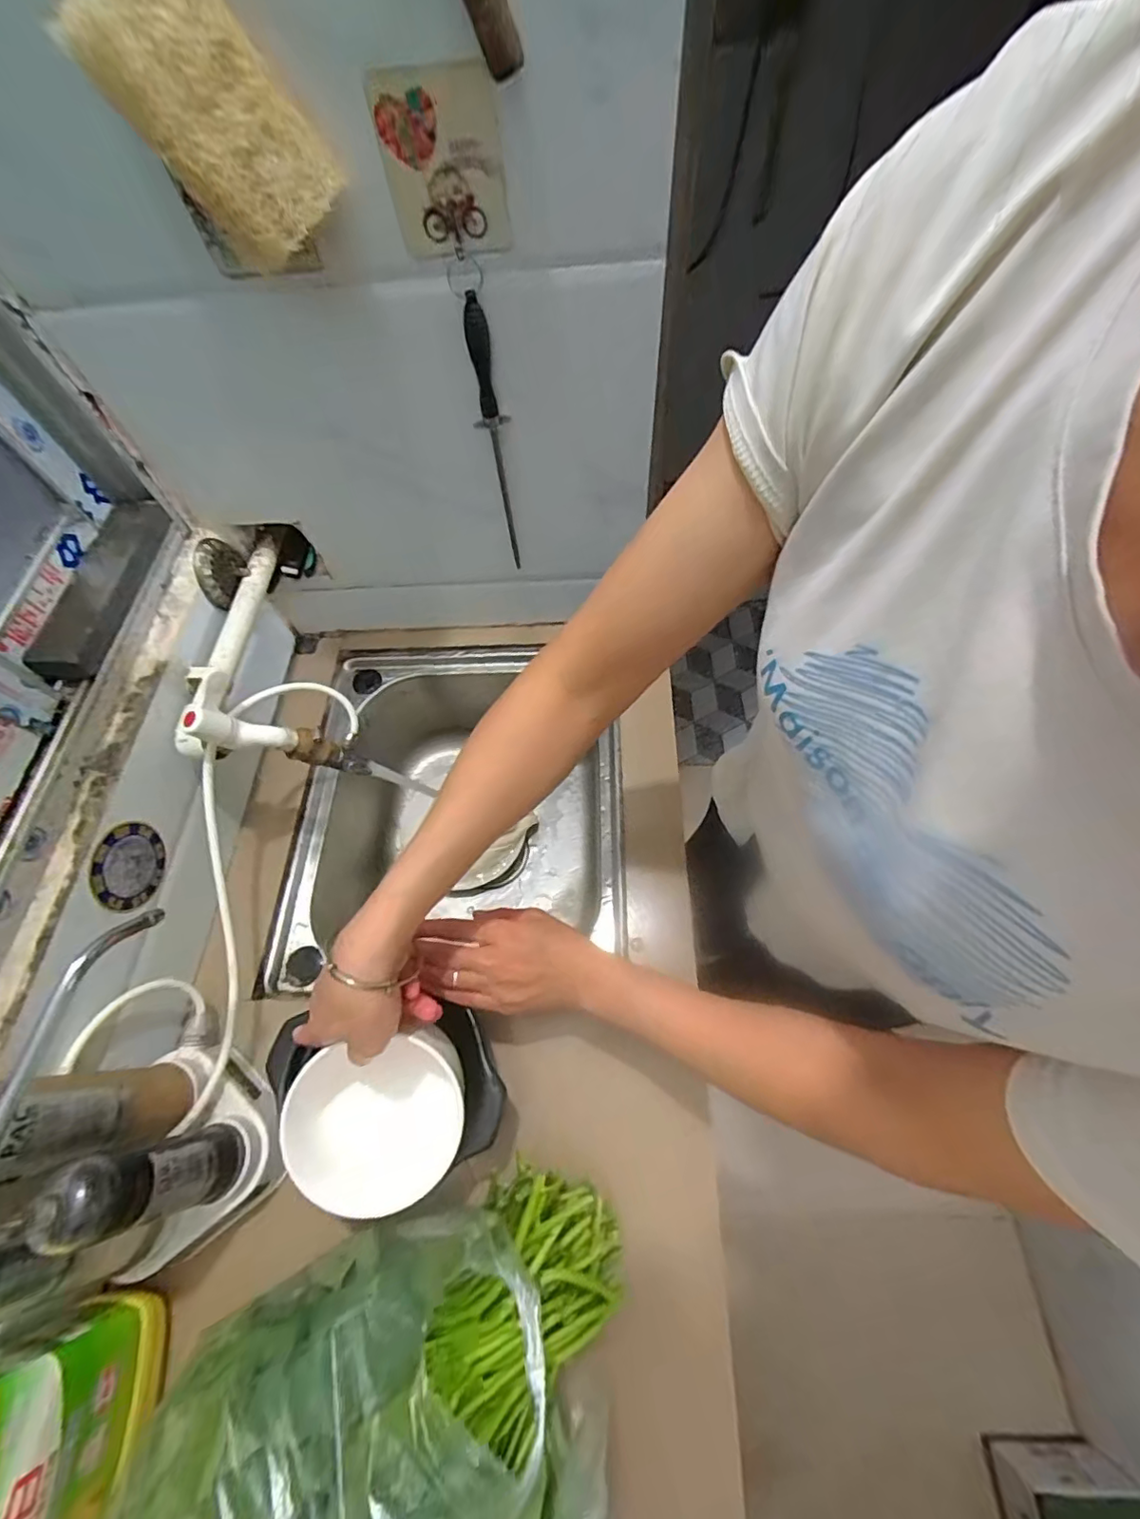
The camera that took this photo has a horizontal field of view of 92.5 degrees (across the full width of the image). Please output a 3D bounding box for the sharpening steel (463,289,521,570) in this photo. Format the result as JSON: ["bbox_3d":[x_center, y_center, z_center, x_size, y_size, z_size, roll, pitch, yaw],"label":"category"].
[{"bbox_3d":[-0.068,-0.287,0.511,0.019,0.245,0.024,27,67,16],"label":"sharpening steel"}]

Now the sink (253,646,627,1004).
[{"bbox_3d":[-0.154,0.075,0.731,0.397,0.208,0.419,-6,63,0],"label":"sink"}]

